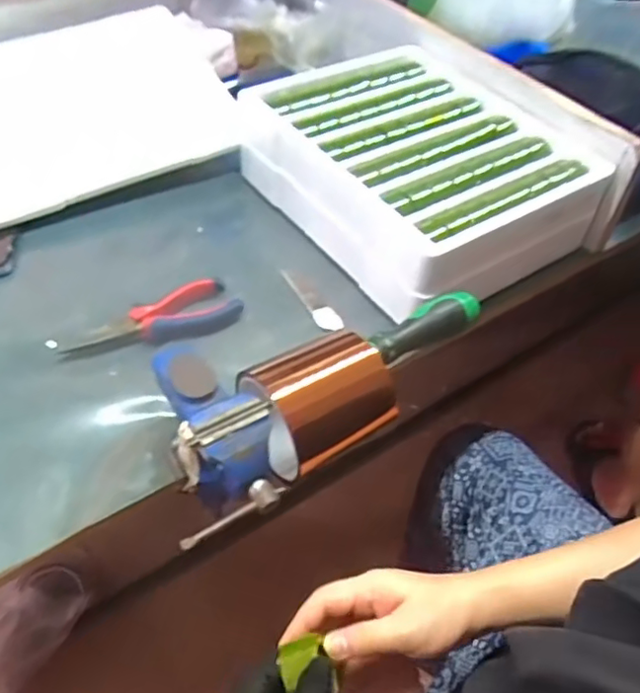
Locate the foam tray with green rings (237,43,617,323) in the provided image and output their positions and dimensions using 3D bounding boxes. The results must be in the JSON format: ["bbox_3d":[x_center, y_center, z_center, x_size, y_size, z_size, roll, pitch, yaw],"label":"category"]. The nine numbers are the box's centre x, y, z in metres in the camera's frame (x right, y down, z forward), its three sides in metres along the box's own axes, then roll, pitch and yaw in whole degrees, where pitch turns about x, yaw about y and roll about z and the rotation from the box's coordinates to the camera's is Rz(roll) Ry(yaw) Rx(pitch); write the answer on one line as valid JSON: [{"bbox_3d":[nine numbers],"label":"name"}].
[{"bbox_3d":[0.103,-0.200,0.670,0.264,0.107,0.331,-25,56,-24],"label":"foam tray with green rings"}]

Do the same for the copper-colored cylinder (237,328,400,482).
[{"bbox_3d":[0.003,0.046,0.455,0.105,0.065,0.082,-22,55,-22],"label":"copper-colored cylinder"}]

